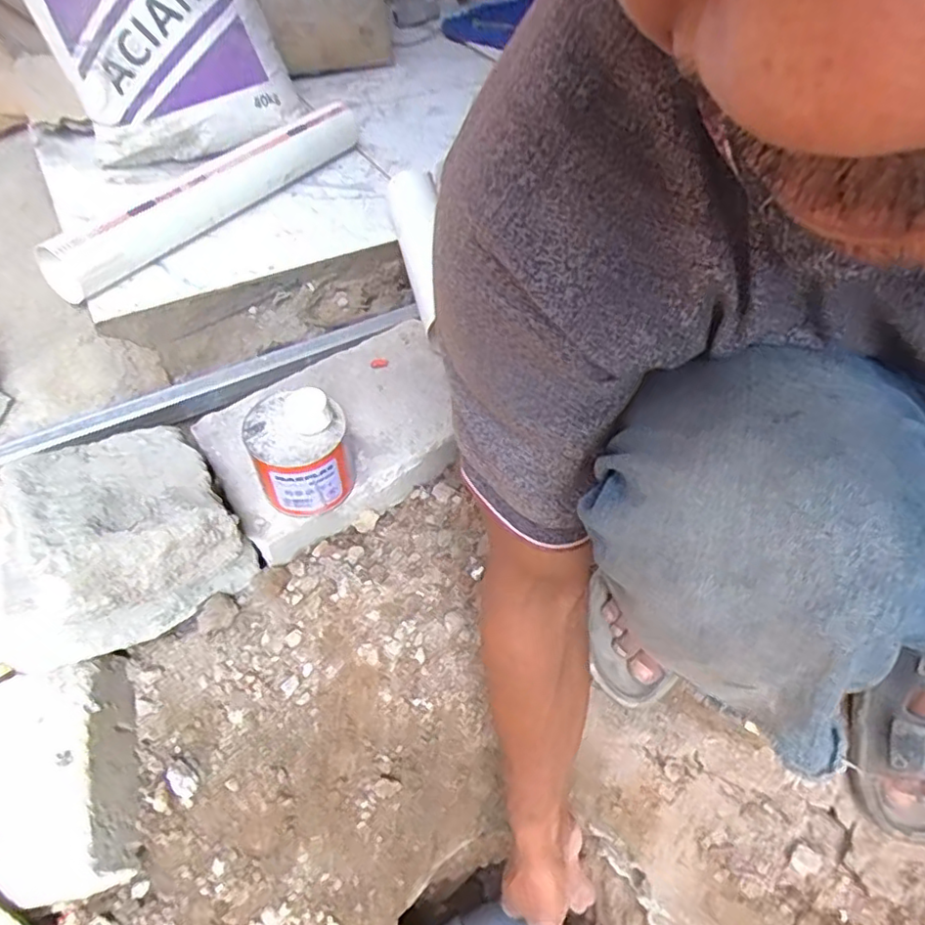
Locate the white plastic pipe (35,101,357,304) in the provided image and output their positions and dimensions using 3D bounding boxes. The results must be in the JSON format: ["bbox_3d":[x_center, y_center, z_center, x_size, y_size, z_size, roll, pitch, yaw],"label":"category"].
[{"bbox_3d":[-0.370,-0.432,0.988,0.077,0.087,0.664,23,51,18],"label":"white plastic pipe"}]

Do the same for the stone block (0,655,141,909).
[{"bbox_3d":[-0.398,0.284,0.562,0.187,0.073,0.200,-13,50,-14],"label":"stone block"}]

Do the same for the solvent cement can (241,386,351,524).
[{"bbox_3d":[-0.166,-0.013,0.647,0.093,0.113,0.092,1,48,-1],"label":"solvent cement can"}]

